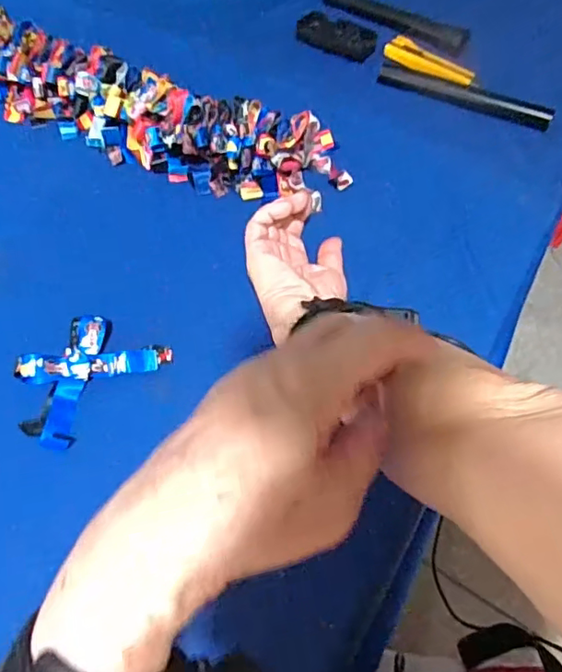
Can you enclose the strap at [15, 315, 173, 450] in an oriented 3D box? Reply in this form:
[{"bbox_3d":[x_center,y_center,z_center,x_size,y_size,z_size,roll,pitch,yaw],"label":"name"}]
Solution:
[{"bbox_3d":[-0.172,0.027,0.474,0.132,0.034,0.082,-39,67,-24],"label":"strap"}]

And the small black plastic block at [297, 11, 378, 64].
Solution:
[{"bbox_3d":[0.074,-0.417,0.763,0.118,0.026,0.045,27,60,14],"label":"small black plastic block"}]

